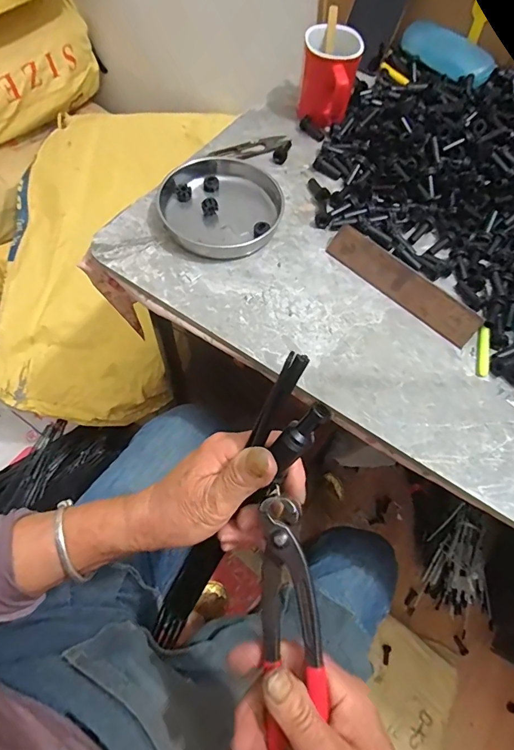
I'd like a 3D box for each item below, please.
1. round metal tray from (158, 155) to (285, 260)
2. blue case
[{"bbox_3d":[-0.040,-0.199,0.480,0.134,0.020,0.145,2,64,-3],"label":"round metal tray"},{"bbox_3d":[0.280,-0.467,0.610,0.057,0.040,0.148,-41,69,13],"label":"blue case"}]

